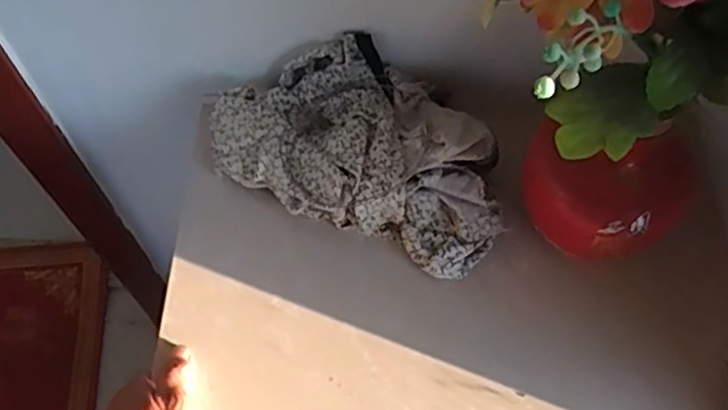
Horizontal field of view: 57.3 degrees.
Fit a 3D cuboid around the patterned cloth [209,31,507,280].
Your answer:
[{"bbox_3d":[0.000,-0.048,0.554,0.255,0.073,0.141,26,65,14],"label":"patterned cloth"}]

